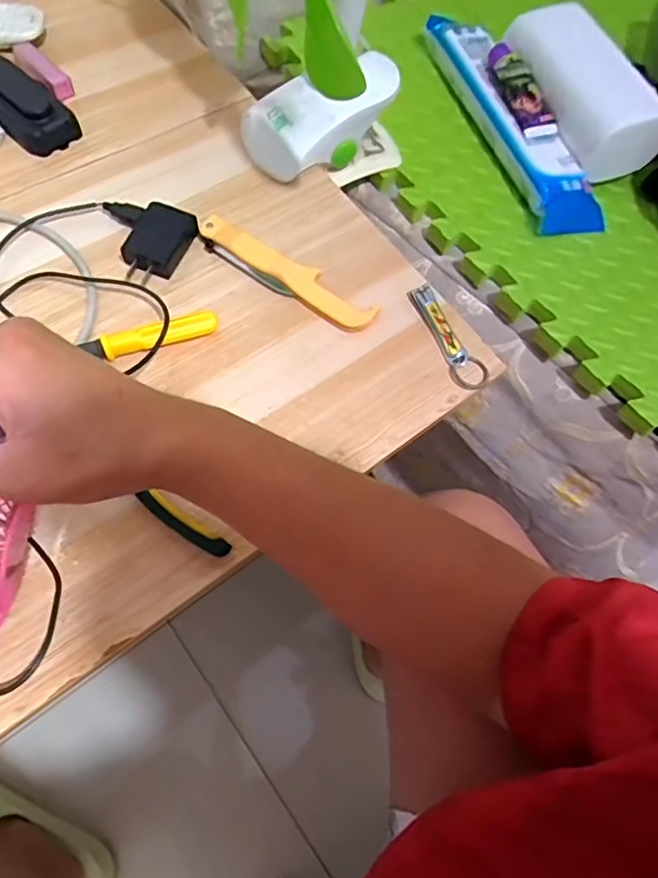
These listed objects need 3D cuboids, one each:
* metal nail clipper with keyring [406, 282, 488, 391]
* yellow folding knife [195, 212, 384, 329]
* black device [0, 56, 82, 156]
[{"bbox_3d":[0.096,-0.081,0.434,0.030,0.017,0.093,-20,69,-11],"label":"metal nail clipper with keyring"},{"bbox_3d":[-0.034,-0.129,0.434,0.151,0.019,0.026,29,69,9],"label":"yellow folding knife"},{"bbox_3d":[-0.264,-0.289,0.475,0.106,0.026,0.056,42,71,14],"label":"black device"}]

